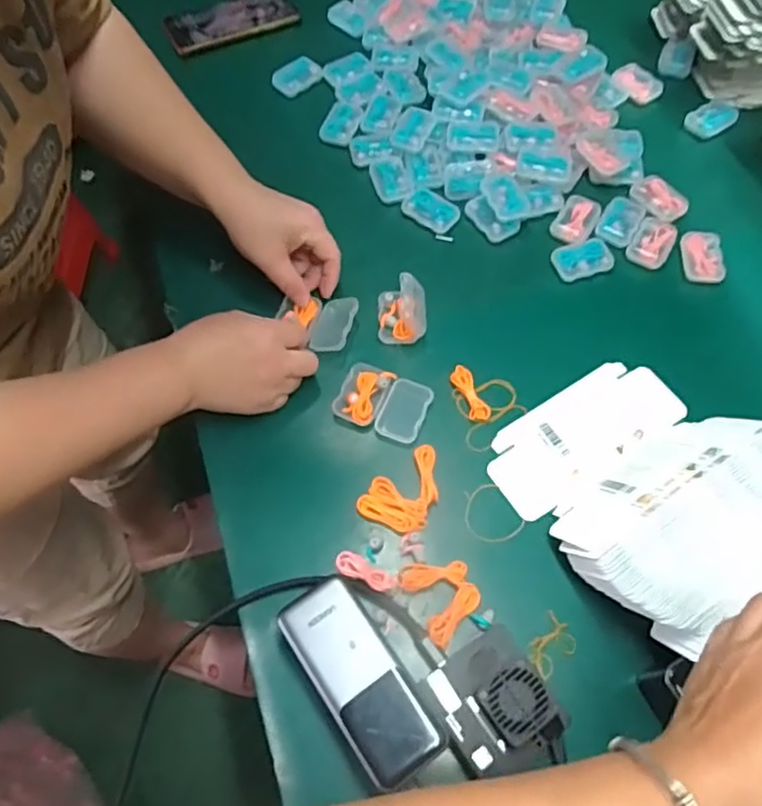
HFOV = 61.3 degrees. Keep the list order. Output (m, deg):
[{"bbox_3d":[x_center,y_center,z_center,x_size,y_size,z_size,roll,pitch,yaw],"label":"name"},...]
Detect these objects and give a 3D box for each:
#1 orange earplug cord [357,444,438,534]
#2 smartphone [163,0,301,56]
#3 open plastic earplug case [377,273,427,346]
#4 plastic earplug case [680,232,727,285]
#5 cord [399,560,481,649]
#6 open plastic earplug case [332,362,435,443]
[{"bbox_3d":[0.021,0.067,0.521,0.053,0.013,0.075,26,65,12],"label":"orange earplug cord"},{"bbox_3d":[-0.188,-0.481,0.804,0.163,0.011,0.078,-27,66,-14],"label":"smartphone"},{"bbox_3d":[0.020,-0.086,0.587,0.044,0.040,0.052,0,62,-1],"label":"open plastic earplug case"},{"bbox_3d":[0.320,-0.146,0.636,0.040,0.009,0.057,4,62,1],"label":"plastic earplug case"},{"bbox_3d":[0.047,0.142,0.479,0.049,0.009,0.062,-26,65,-14],"label":"cord"},{"bbox_3d":[0.002,-0.001,0.559,0.076,0.008,0.055,19,63,9],"label":"open plastic earplug case"}]

